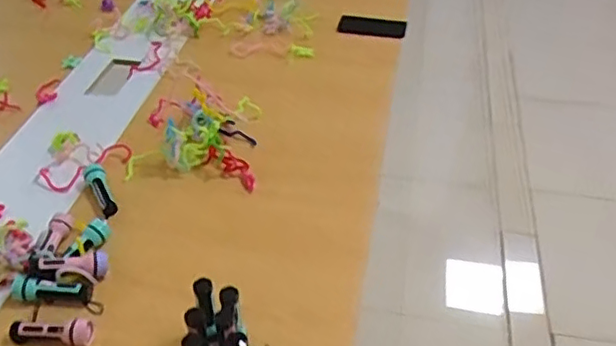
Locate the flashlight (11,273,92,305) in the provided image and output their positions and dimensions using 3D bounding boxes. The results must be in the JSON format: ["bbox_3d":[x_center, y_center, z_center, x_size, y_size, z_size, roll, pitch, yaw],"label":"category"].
[{"bbox_3d":[-0.361,0.164,0.860,0.104,0.032,0.026,8,41,-10],"label":"flashlight"}]

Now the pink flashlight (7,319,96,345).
[{"bbox_3d":[-0.335,0.209,0.805,0.105,0.030,0.031,1,41,1],"label":"pink flashlight"}]

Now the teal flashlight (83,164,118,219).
[{"bbox_3d":[-0.343,0.026,1.013,0.031,0.033,0.103,-20,45,-21],"label":"teal flashlight"}]

